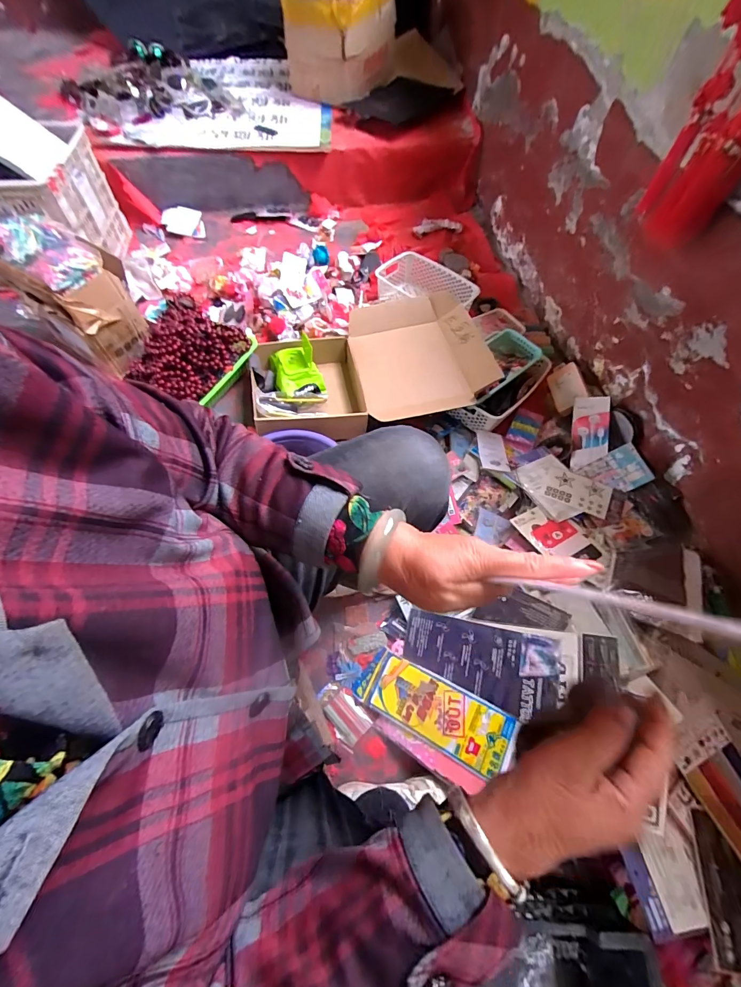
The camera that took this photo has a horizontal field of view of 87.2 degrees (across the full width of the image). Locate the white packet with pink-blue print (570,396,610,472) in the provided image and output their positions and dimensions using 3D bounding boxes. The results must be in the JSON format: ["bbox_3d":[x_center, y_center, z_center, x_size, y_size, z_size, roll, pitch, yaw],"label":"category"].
[{"bbox_3d":[0.524,-0.148,0.933,0.080,0.014,0.207,-6,60,45],"label":"white packet with pink-blue print"}]

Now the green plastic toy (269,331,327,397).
[{"bbox_3d":[-0.196,-0.326,1.022,0.117,0.083,0.187,-18,64,-11],"label":"green plastic toy"}]

